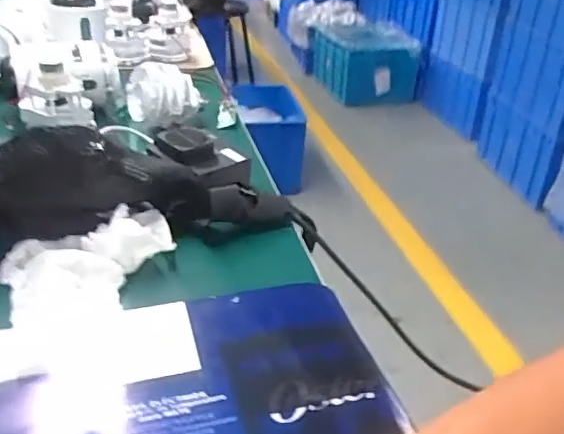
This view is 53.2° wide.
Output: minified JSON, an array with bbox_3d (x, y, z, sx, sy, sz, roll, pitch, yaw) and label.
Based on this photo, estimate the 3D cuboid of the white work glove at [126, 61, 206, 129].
[{"bbox_3d":[-0.128,-0.137,0.620,0.083,0.061,0.055,-5,31,-13],"label":"white work glove"}]

